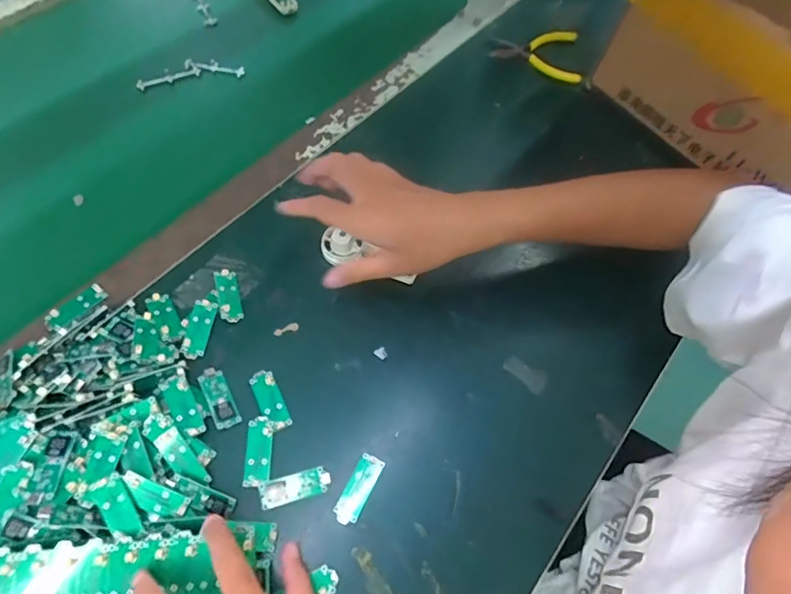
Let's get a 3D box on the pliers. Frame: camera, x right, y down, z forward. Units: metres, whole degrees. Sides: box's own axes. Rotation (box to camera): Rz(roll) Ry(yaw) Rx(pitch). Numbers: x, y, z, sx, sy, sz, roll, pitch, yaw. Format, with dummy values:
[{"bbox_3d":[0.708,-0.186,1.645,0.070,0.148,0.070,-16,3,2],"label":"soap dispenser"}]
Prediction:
[{"bbox_3d":[0.182,-0.317,0.630,0.115,0.019,0.081,11,65,0],"label":"pliers"}]

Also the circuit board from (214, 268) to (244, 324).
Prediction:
[{"bbox_3d":[-0.150,-0.002,0.441,0.018,0.004,0.052,-4,61,-30],"label":"circuit board"}]

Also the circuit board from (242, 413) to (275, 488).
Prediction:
[{"bbox_3d":[-0.106,0.119,0.380,0.020,0.004,0.051,0,61,-4],"label":"circuit board"}]

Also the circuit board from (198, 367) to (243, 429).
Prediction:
[{"bbox_3d":[-0.143,0.081,0.396,0.018,0.006,0.052,-25,65,-16],"label":"circuit board"}]

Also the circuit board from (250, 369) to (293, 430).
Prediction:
[{"bbox_3d":[-0.102,0.084,0.399,0.018,0.004,0.052,-24,65,-16],"label":"circuit board"}]

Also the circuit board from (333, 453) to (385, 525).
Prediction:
[{"bbox_3d":[-0.028,0.144,0.370,0.019,0.004,0.051,25,62,10],"label":"circuit board"}]

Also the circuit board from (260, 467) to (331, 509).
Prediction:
[{"bbox_3d":[-0.075,0.143,0.369,0.051,0.004,0.019,-12,62,-10],"label":"circuit board"}]

